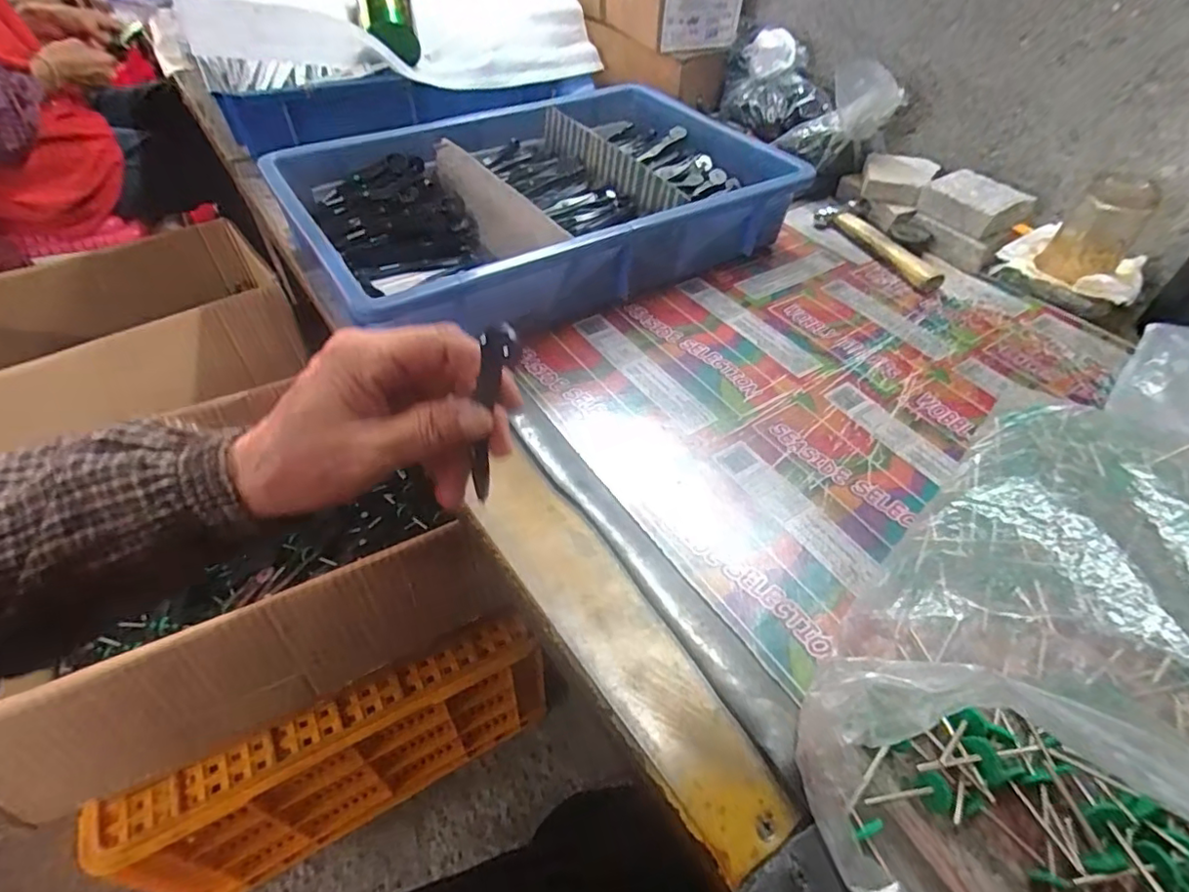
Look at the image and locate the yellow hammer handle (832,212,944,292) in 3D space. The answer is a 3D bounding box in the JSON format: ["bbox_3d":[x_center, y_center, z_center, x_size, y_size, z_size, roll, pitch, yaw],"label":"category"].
[{"bbox_3d":[0.286,-0.193,0.575,0.024,0.018,0.128,-17,51,-18],"label":"yellow hammer handle"}]

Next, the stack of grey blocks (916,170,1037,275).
[{"bbox_3d":[0.365,-0.223,0.577,0.079,0.056,0.087,-33,58,-28],"label":"stack of grey blocks"}]

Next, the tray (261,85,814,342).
[{"bbox_3d":[-0.054,-0.235,0.551,0.396,0.076,0.295,-23,54,-23],"label":"tray"}]

